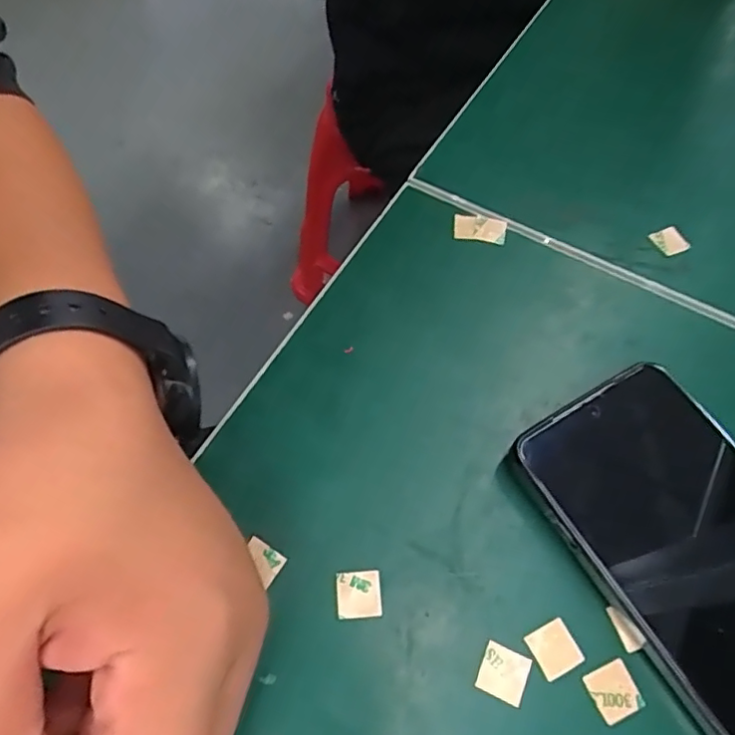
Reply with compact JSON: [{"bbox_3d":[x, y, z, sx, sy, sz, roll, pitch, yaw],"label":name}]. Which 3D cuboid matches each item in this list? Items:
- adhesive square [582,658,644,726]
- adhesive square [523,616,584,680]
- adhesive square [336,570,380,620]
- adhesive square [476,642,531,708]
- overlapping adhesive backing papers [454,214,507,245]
[{"bbox_3d":[0.082,0.107,0.195,0.015,0.004,0.016,-21,64,-13],"label":"adhesive square"},{"bbox_3d":[0.064,0.096,0.201,0.015,0.004,0.015,-22,64,-14],"label":"adhesive square"},{"bbox_3d":[-0.003,0.080,0.207,0.015,0.004,0.015,-4,61,-4],"label":"adhesive square"},{"bbox_3d":[0.046,0.102,0.197,0.015,0.004,0.015,22,62,10],"label":"adhesive square"},{"bbox_3d":[0.056,-0.069,0.292,0.025,0.004,0.014,8,74,4],"label":"overlapping adhesive backing papers"}]

